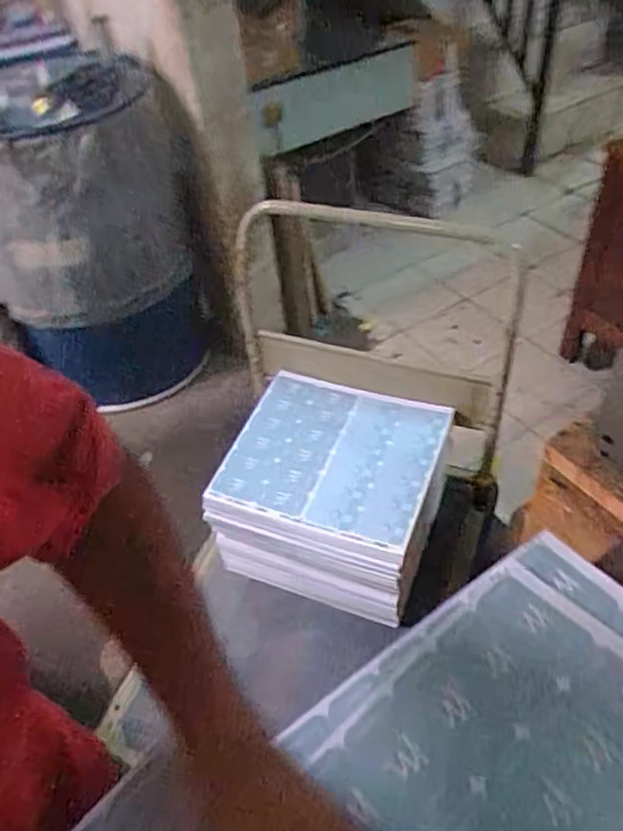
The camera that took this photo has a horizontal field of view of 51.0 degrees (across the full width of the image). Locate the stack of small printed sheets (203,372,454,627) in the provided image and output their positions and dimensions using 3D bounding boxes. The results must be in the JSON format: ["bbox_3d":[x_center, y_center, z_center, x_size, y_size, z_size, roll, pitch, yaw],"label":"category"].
[{"bbox_3d":[0.045,0.172,1.374,0.406,0.274,0.400,14,49,19],"label":"stack of small printed sheets"}]

